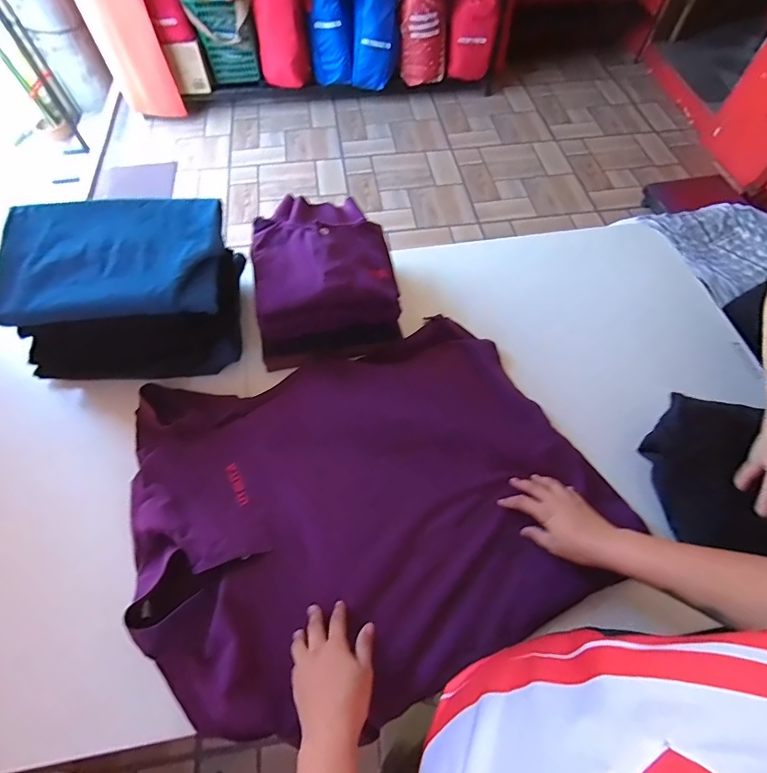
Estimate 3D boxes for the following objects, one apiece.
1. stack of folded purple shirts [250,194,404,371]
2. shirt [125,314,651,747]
[{"bbox_3d":[-0.102,-0.179,0.706,0.228,0.148,0.238,-10,62,-6],"label":"stack of folded purple shirts"},{"bbox_3d":[-0.016,0.160,0.615,0.636,0.071,0.485,-15,62,-9],"label":"shirt"}]

